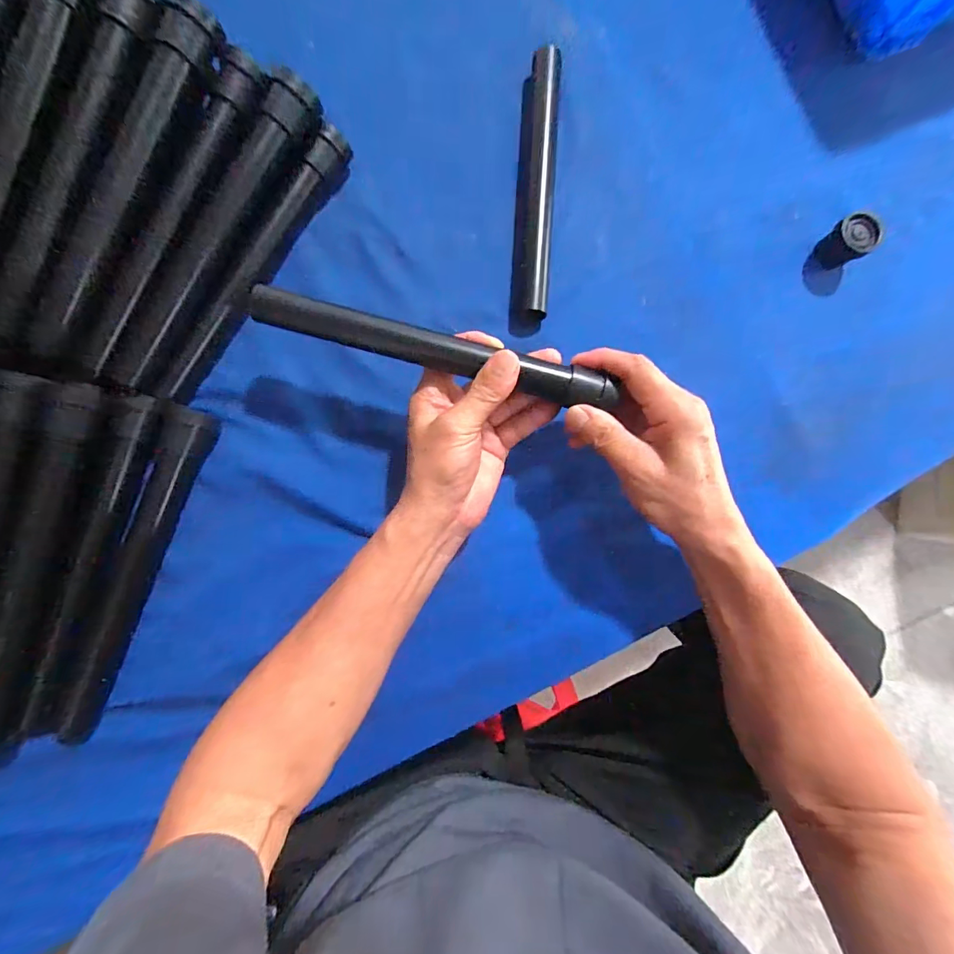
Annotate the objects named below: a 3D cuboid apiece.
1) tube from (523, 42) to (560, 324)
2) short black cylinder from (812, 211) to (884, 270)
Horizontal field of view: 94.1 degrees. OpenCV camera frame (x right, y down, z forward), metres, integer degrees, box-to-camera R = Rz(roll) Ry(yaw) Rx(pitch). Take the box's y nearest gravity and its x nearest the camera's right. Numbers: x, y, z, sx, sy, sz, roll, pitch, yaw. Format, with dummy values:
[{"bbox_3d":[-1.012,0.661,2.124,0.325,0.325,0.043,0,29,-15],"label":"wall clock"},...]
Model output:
[{"bbox_3d":[0.053,-0.242,0.368,0.024,0.020,0.219,3,87,-3],"label":"tube"},{"bbox_3d":[0.310,-0.196,0.374,0.038,0.032,0.032,-40,90,-4],"label":"short black cylinder"}]

